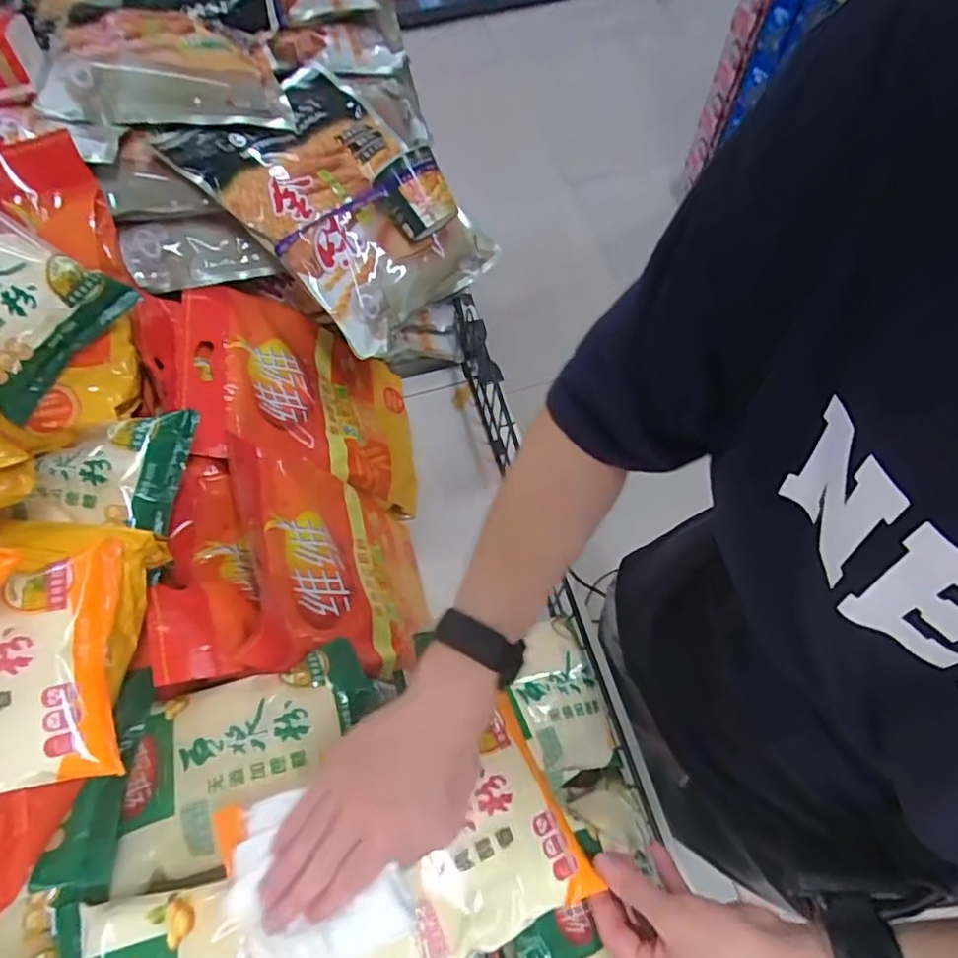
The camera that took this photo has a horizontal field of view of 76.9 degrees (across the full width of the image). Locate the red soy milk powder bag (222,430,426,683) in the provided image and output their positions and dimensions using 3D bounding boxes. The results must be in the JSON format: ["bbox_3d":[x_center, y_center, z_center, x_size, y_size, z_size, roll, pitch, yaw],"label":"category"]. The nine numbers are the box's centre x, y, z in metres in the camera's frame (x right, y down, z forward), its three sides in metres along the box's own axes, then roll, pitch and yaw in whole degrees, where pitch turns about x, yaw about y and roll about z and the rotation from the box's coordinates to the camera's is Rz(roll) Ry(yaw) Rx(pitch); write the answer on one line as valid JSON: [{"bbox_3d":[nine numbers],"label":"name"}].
[{"bbox_3d":[-0.146,0.100,0.666,0.050,0.282,0.236,-30,57,23],"label":"red soy milk powder bag"}]

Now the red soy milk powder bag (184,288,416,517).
[{"bbox_3d":[-0.204,-0.093,0.764,0.064,0.333,0.266,-33,59,33],"label":"red soy milk powder bag"}]

